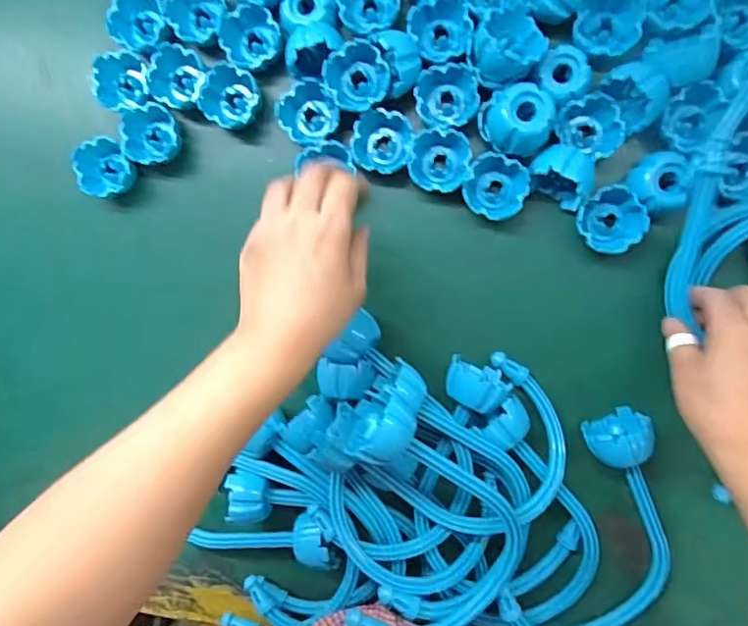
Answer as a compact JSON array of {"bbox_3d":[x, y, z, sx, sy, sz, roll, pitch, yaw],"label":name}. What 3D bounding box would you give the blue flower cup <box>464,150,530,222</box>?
[{"bbox_3d":[0.096,-0.097,0.437,0.046,0.030,0.046,0,93,6],"label":"blue flower cup"}]

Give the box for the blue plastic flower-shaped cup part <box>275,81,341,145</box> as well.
[{"bbox_3d":[-0.054,-0.164,0.455,0.046,0.022,0.045,0,93,6],"label":"blue plastic flower-shaped cup part"}]

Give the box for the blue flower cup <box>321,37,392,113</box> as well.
[{"bbox_3d":[-0.013,-0.186,0.434,0.048,0.034,0.052,0,93,6],"label":"blue flower cup"}]

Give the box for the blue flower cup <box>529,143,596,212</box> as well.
[{"bbox_3d":[0.142,-0.105,0.416,0.044,0.041,0.034,32,96,4],"label":"blue flower cup"}]

